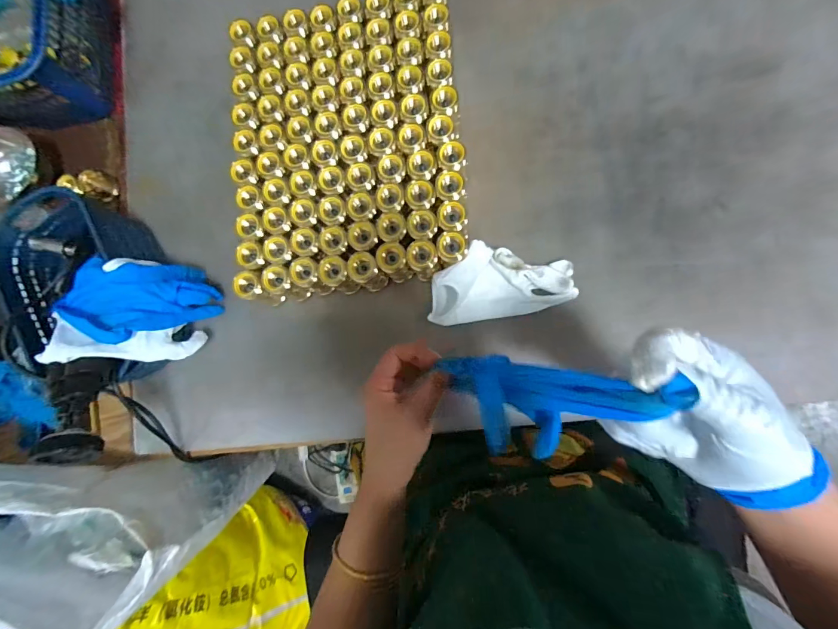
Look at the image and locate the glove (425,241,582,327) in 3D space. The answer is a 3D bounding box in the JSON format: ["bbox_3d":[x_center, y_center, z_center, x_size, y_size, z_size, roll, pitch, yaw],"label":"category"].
[{"bbox_3d":[0.085,-0.036,0.385,0.150,0.054,0.076,-9,83,6],"label":"glove"}]

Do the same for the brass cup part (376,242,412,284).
[{"bbox_3d":[-0.025,-0.056,0.405,0.030,0.064,0.030,-1,84,7],"label":"brass cup part"}]

